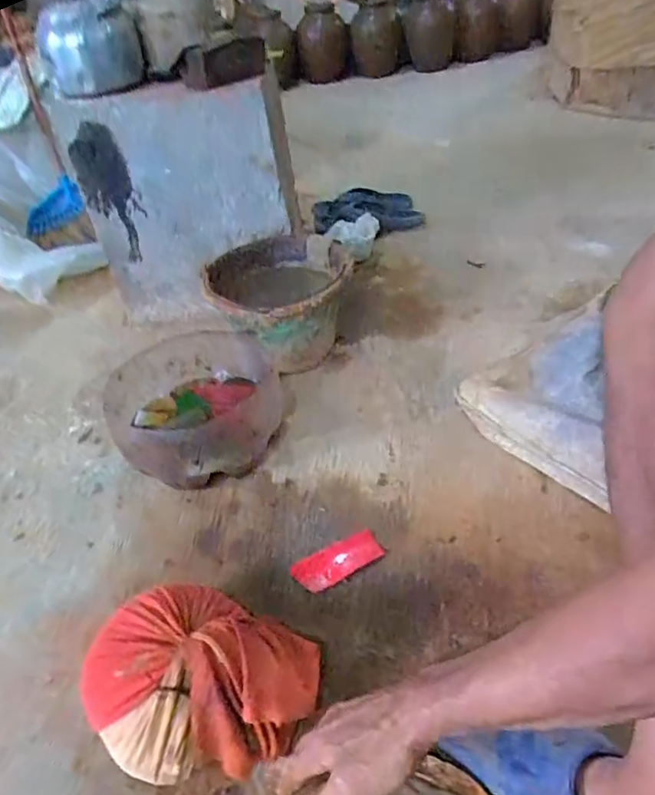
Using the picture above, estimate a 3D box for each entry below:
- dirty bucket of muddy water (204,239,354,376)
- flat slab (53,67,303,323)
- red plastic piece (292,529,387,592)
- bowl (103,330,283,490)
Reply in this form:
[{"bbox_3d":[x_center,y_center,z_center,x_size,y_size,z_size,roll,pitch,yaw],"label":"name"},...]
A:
[{"bbox_3d":[-0.082,-0.160,1.012,0.232,0.148,0.250,-4,39,4],"label":"dirty bucket of muddy water"},{"bbox_3d":[-0.251,-0.339,1.060,0.373,0.412,0.065,-9,34,1],"label":"flat slab"},{"bbox_3d":[0.014,0.196,0.697,0.109,0.008,0.049,-24,42,-20],"label":"red plastic piece"},{"bbox_3d":[-0.185,0.017,0.856,0.239,0.124,0.232,-4,39,3],"label":"bowl"}]

